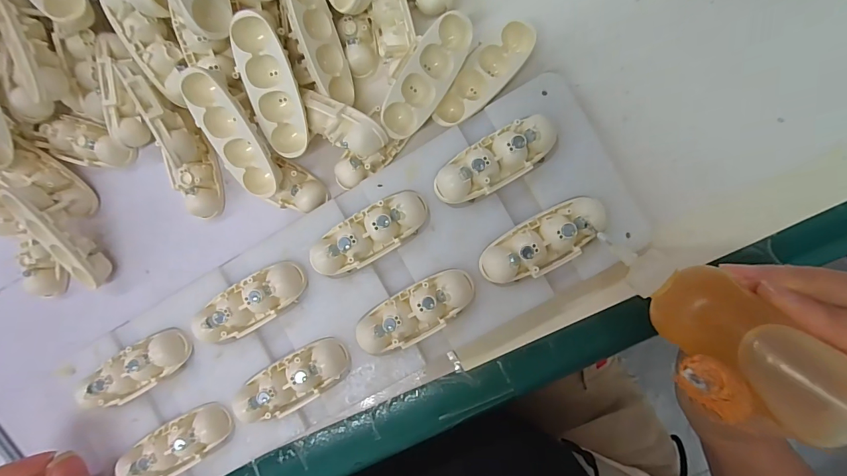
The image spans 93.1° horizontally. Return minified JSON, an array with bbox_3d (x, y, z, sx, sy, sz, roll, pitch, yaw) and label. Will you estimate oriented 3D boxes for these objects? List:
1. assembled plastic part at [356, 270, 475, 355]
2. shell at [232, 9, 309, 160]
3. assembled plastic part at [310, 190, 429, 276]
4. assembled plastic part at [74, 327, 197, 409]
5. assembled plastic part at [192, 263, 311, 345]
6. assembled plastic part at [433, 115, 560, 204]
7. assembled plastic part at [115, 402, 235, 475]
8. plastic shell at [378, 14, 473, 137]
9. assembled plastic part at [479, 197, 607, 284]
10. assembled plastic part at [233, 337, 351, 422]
[{"bbox_3d":[-0.003,0.037,0.199,0.060,0.016,0.024,-33,89,5],"label":"assembled plastic part"},{"bbox_3d":[-0.071,-0.073,0.195,0.021,0.013,0.064,-11,117,5],"label":"shell"},{"bbox_3d":[-0.027,-0.002,0.200,0.061,0.016,0.024,-29,89,5],"label":"assembled plastic part"},{"bbox_3d":[-0.152,0.070,0.213,0.056,0.016,0.022,-34,89,5],"label":"assembled plastic part"},{"bbox_3d":[-0.089,0.034,0.206,0.060,0.015,0.023,-32,89,5],"label":"assembled plastic part"},{"bbox_3d":[0.035,-0.039,0.194,0.064,0.016,0.023,-30,89,5],"label":"assembled plastic part"},{"bbox_3d":[-0.129,0.109,0.211,0.059,0.016,0.024,-32,89,5],"label":"assembled plastic part"},{"bbox_3d":[0.002,-0.079,0.195,0.022,0.015,0.066,33,94,3],"label":"plastic shell"},{"bbox_3d":[0.058,0.003,0.193,0.062,0.016,0.025,-30,89,5],"label":"assembled plastic part"},{"bbox_3d":[-0.067,0.073,0.205,0.060,0.015,0.024,-31,89,5],"label":"assembled plastic part"}]

